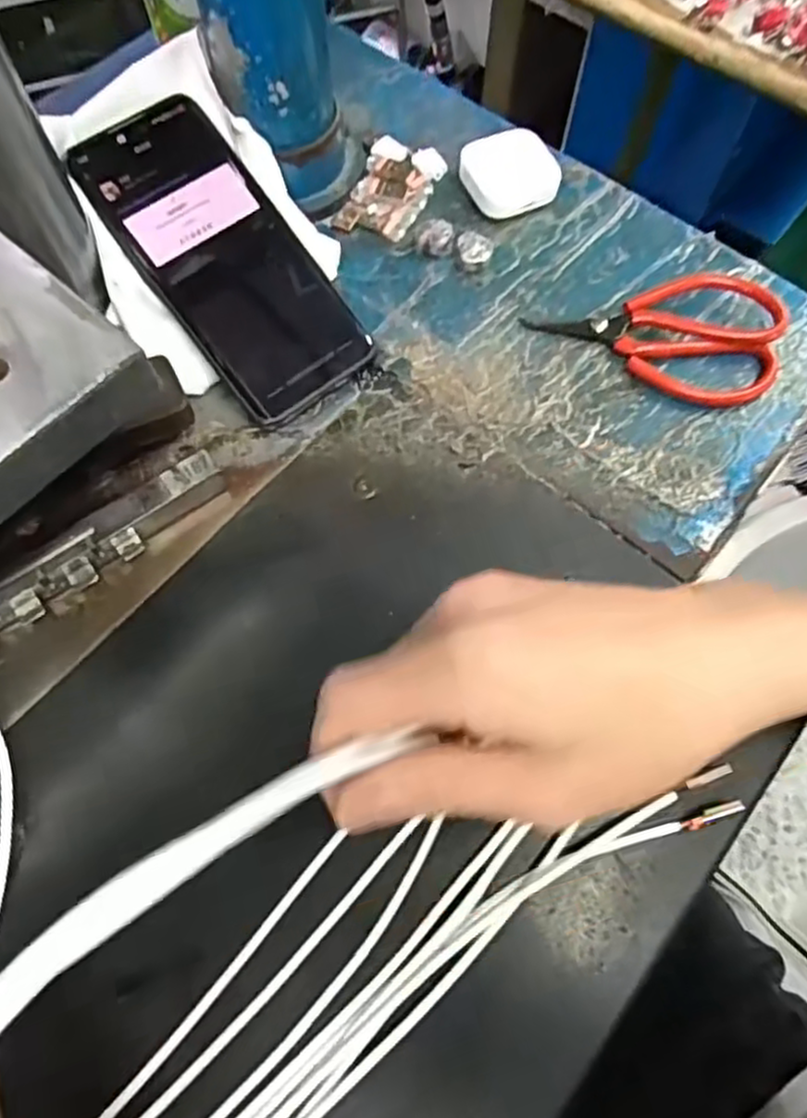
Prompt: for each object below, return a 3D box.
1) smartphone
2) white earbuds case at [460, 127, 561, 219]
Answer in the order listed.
[{"bbox_3d":[-0.087,-0.149,0.357,0.075,0.012,0.159,-37,94,-15],"label":"smartphone"},{"bbox_3d":[0.059,-0.218,0.410,0.049,0.019,0.046,-26,84,-3],"label":"white earbuds case"}]

